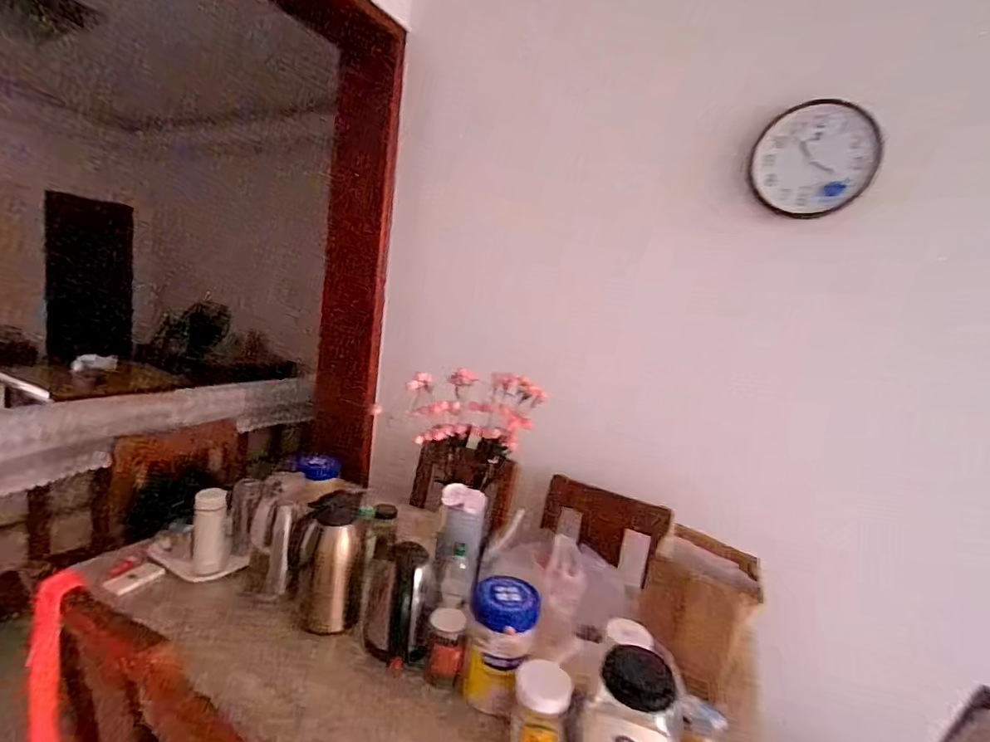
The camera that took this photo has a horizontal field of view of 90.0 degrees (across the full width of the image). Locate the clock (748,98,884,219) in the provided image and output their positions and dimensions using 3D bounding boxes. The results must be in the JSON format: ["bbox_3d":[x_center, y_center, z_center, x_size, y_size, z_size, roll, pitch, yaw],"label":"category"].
[{"bbox_3d":[0.816,-0.533,1.261,0.284,0.292,0.065,-18,-15,21],"label":"clock"}]

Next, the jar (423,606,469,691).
[{"bbox_3d":[-0.098,0.549,0.968,0.072,0.136,0.066,7,10,-1],"label":"jar"}]

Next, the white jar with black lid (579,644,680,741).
[{"bbox_3d":[0.203,0.557,0.755,0.134,0.214,0.111,10,10,20],"label":"white jar with black lid"}]

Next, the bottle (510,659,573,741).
[{"bbox_3d":[0.073,0.566,0.810,0.087,0.144,0.086,9,10,10],"label":"bottle"}]

